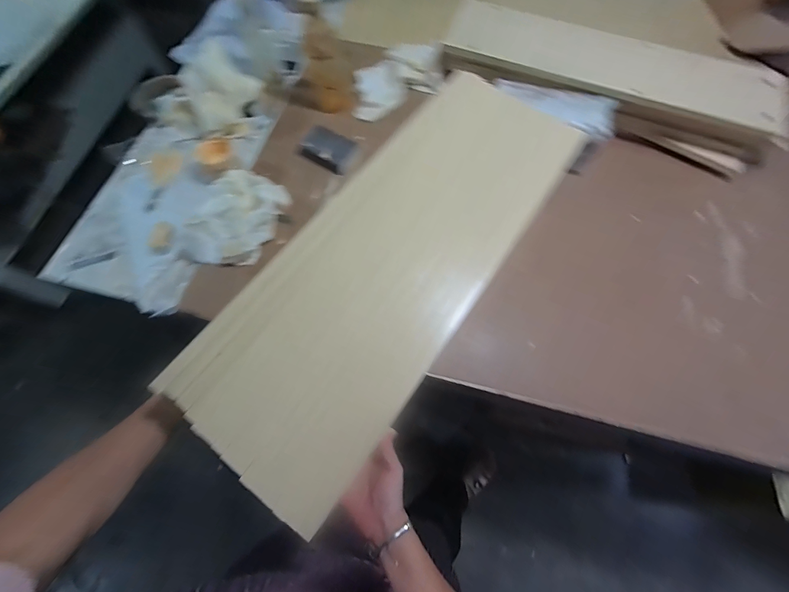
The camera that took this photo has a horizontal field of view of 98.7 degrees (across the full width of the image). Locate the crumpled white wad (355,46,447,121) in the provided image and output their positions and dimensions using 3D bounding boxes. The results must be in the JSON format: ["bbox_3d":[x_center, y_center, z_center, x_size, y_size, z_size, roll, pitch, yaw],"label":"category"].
[{"bbox_3d":[0.002,-0.483,0.762,0.213,0.066,0.096,-25,71,-9],"label":"crumpled white wad"}]

